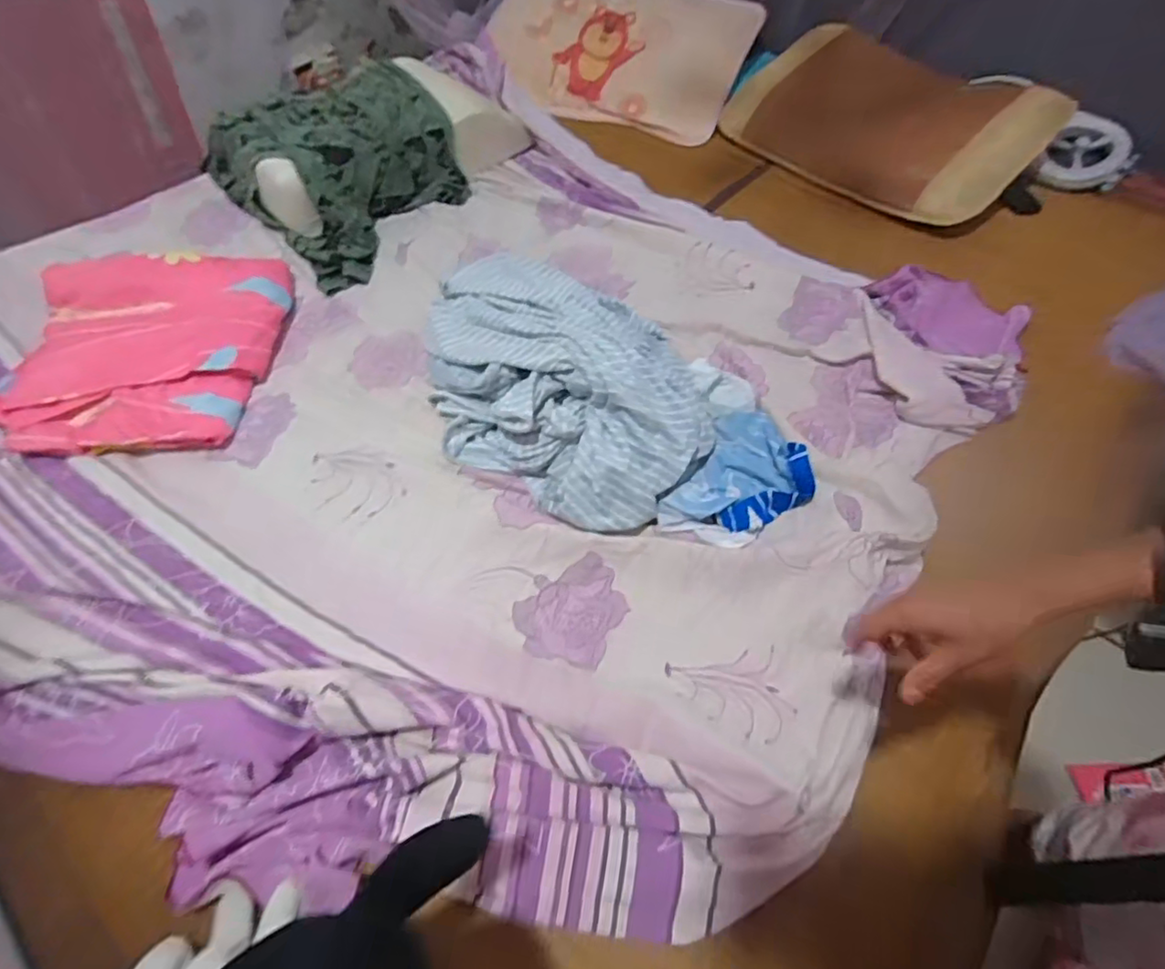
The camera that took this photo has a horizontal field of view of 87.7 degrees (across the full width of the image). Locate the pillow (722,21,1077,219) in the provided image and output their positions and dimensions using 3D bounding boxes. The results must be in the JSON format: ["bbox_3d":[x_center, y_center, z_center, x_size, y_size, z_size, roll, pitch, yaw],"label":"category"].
[{"bbox_3d":[0.654,-0.819,1.339,0.645,0.132,0.387,37,62,23],"label":"pillow"}]

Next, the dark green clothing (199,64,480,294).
[{"bbox_3d":[-0.446,-0.642,1.232,0.455,0.162,0.448,-37,63,-24],"label":"dark green clothing"}]

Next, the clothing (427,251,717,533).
[{"bbox_3d":[-0.045,-0.197,0.922,0.534,0.129,0.415,29,59,17],"label":"clothing"}]

